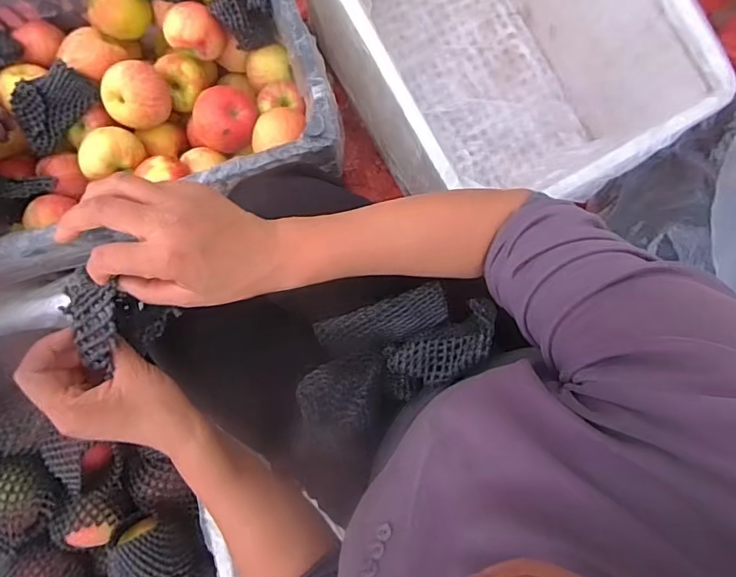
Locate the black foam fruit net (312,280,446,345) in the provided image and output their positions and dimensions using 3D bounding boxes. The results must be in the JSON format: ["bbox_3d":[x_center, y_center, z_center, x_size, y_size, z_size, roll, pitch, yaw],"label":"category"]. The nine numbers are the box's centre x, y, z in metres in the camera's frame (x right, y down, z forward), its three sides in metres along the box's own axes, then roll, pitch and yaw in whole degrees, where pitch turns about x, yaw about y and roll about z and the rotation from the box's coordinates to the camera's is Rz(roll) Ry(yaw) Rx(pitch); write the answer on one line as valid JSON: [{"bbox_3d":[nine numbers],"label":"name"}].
[{"bbox_3d":[0.013,0.032,0.448,0.123,0.020,0.047,-18,123,8],"label":"black foam fruit net"}]

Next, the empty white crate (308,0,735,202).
[{"bbox_3d":[0.146,-0.344,0.675,0.342,0.291,0.480,-29,91,-2],"label":"empty white crate"}]

